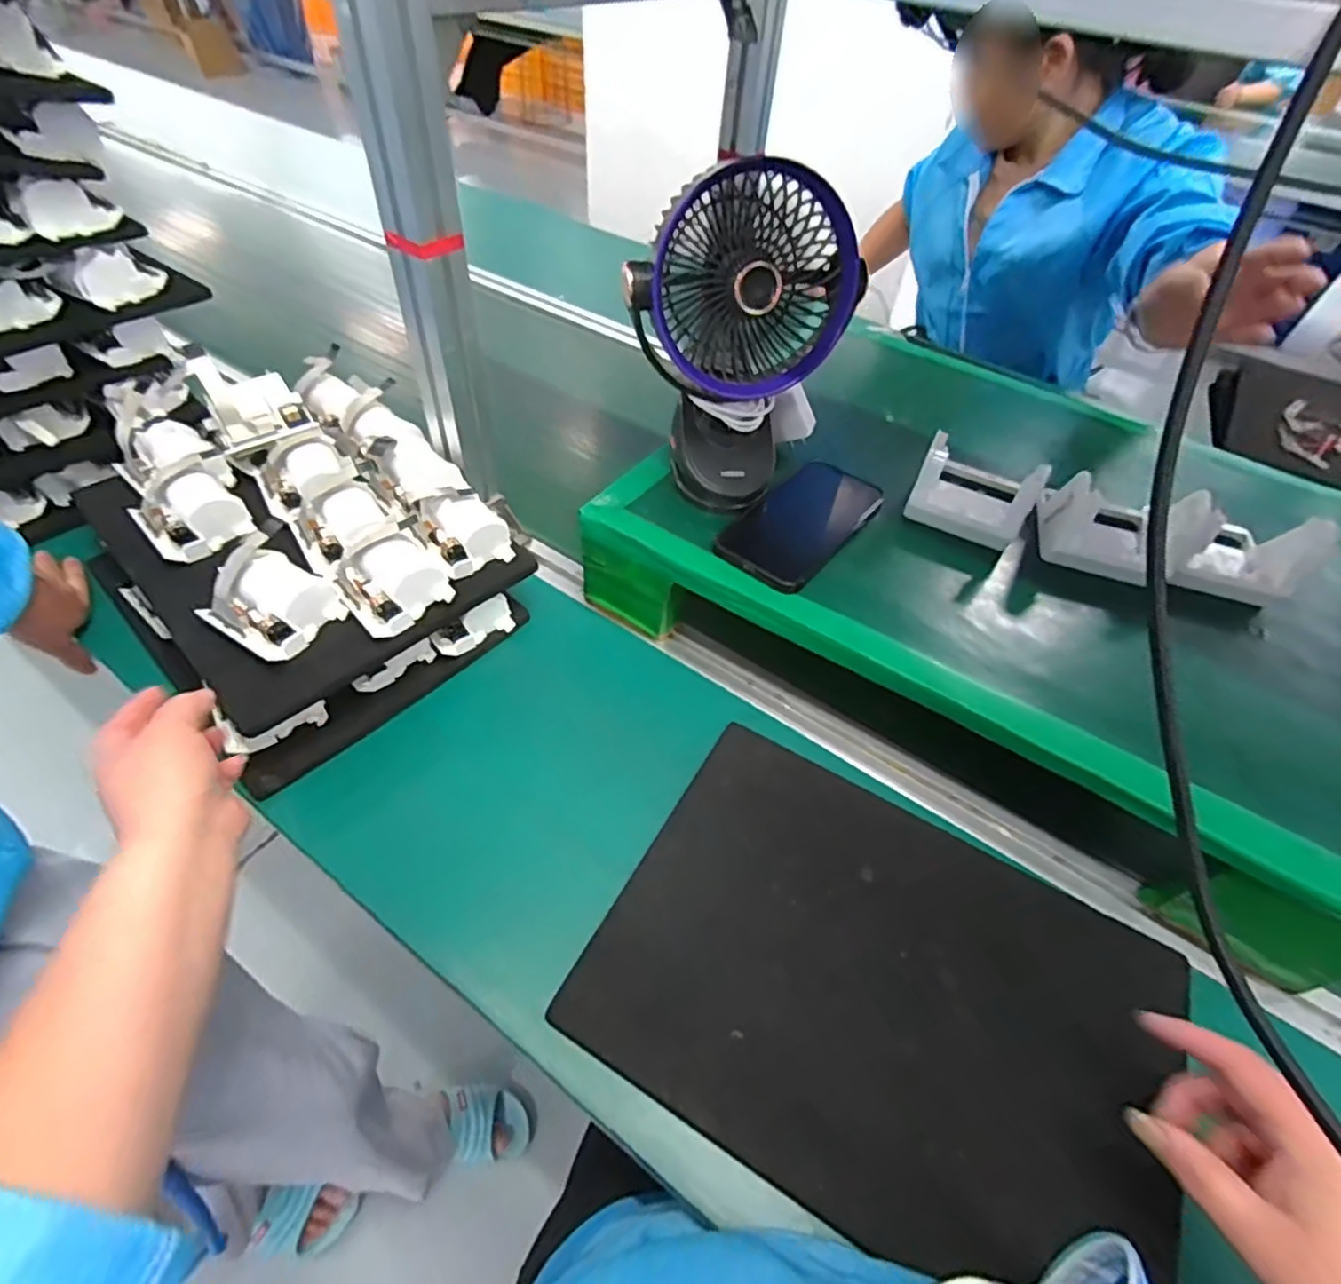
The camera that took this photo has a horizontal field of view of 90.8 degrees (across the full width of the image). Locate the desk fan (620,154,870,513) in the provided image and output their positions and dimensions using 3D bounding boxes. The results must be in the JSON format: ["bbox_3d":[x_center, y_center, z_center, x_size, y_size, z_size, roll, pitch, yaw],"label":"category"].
[{"bbox_3d":[0.056,-0.223,0.527,0.148,0.219,0.123,16,50,10],"label":"desk fan"}]

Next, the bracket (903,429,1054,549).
[{"bbox_3d":[0.267,-0.139,0.572,0.095,0.068,0.102,25,52,16],"label":"bracket"}]

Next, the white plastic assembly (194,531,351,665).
[{"bbox_3d":[-0.297,-0.032,0.491,0.074,0.046,0.073,28,53,18],"label":"white plastic assembly"}]

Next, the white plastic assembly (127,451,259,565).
[{"bbox_3d":[-0.396,-0.111,0.547,0.094,0.043,0.076,37,57,25],"label":"white plastic assembly"}]

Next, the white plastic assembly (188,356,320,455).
[{"bbox_3d":[-0.369,-0.212,0.588,0.075,0.076,0.035,-31,20,-35],"label":"white plastic assembly"}]

